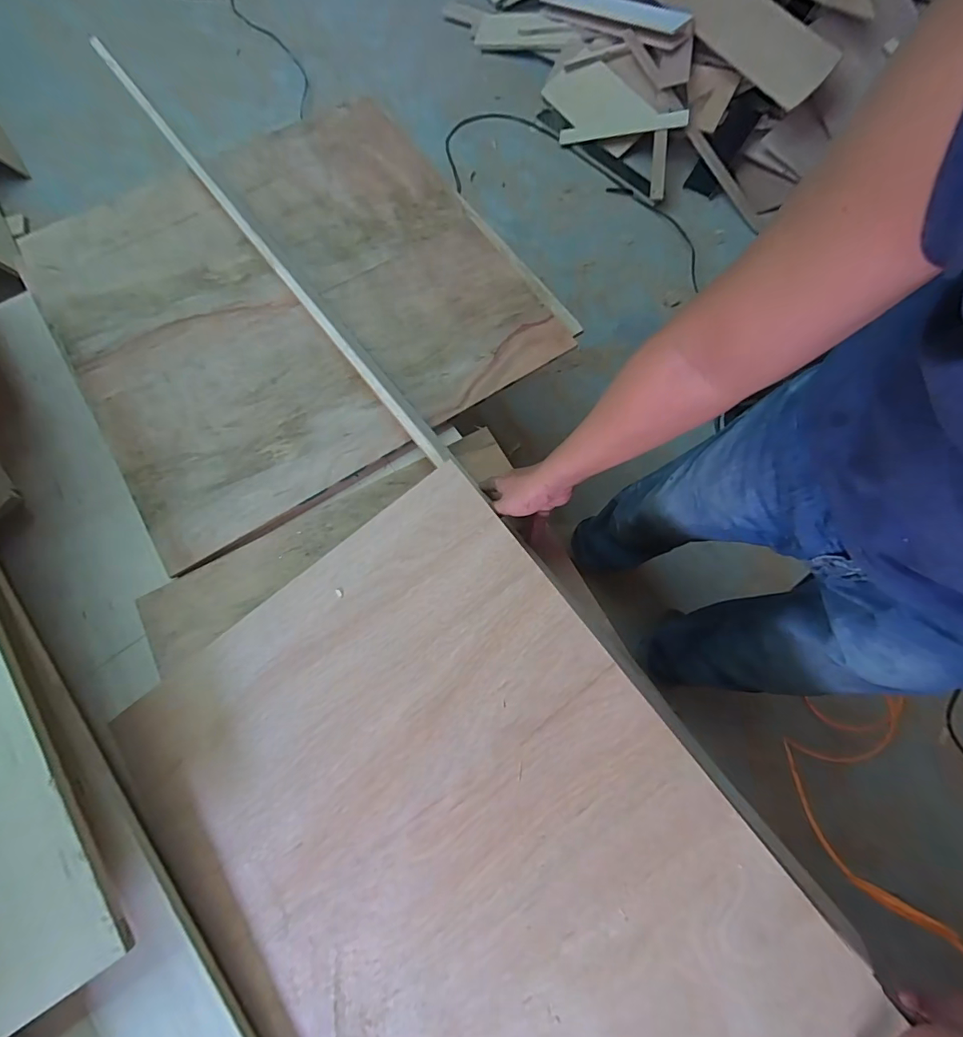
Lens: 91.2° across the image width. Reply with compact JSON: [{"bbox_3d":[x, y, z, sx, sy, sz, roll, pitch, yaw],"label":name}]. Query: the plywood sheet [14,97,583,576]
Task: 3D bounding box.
[{"bbox_3d":[-0.342,-0.418,0.853,0.768,0.023,0.746,-33,76,-11],"label":"plywood sheet"}]

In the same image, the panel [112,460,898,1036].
[{"bbox_3d":[-0.031,0.380,0.537,0.571,0.024,0.760,-38,74,-1],"label":"panel"}]

